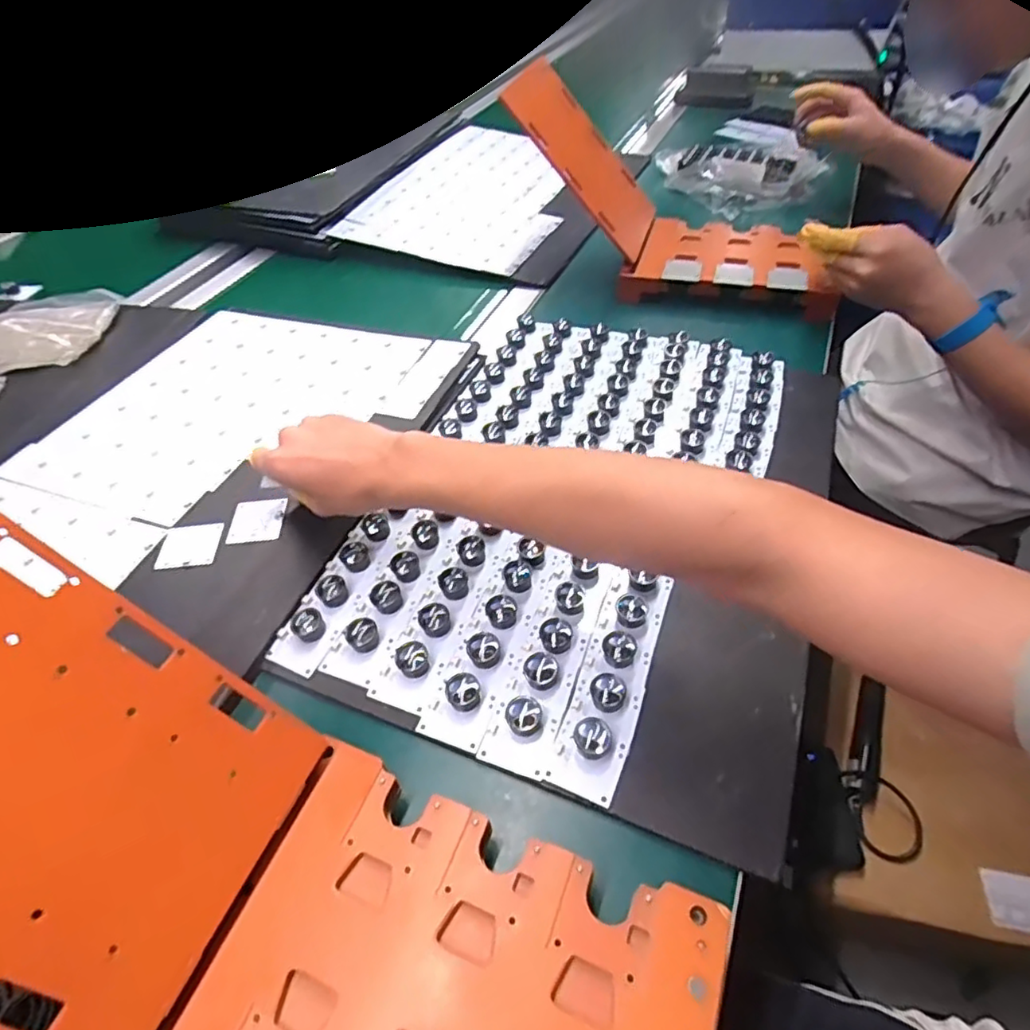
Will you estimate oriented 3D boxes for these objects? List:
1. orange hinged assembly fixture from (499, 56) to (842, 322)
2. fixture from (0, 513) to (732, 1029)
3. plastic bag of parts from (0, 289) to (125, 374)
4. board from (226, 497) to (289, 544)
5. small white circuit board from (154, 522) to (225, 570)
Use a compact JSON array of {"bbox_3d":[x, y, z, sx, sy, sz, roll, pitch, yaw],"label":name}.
[{"bbox_3d":[0.202,-0.392,0.707,0.391,0.210,0.176,18,52,18],"label":"orange hinged assembly fixture"},{"bbox_3d":[-0.123,0.162,0.270,0.412,0.109,0.158,30,52,-8],"label":"fixture"},{"bbox_3d":[-0.609,-0.237,0.760,0.171,0.026,0.178,-3,49,2],"label":"plastic bag of parts"},{"bbox_3d":[-0.222,0.004,0.521,0.045,0.004,0.047,-5,49,0],"label":"board"},{"bbox_3d":[-0.273,0.025,0.505,0.047,0.004,0.046,-8,49,-3],"label":"small white circuit board"}]

